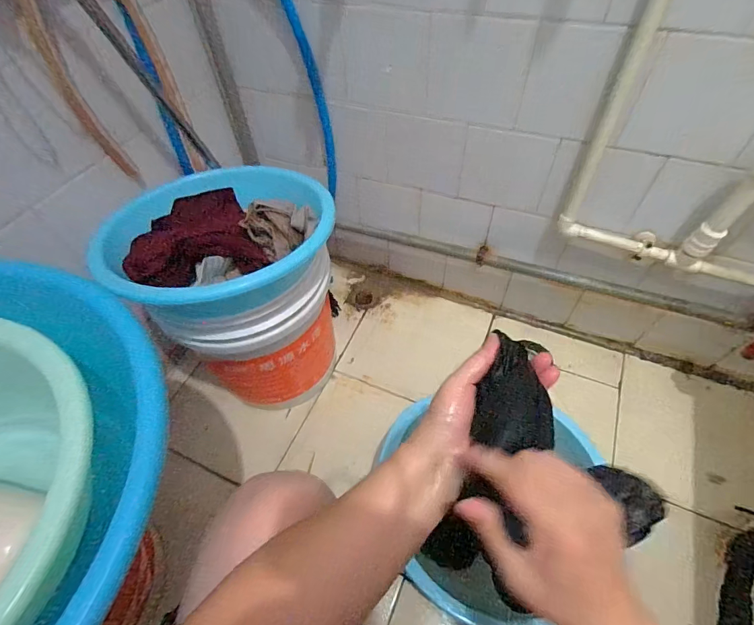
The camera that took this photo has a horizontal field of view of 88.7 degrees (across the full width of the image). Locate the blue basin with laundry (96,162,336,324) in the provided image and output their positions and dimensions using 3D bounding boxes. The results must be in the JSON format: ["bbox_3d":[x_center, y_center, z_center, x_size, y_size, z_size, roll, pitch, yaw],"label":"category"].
[{"bbox_3d":[-0.245,-0.119,0.577,0.305,0.093,0.279,-2,54,2],"label":"blue basin with laundry"}]

